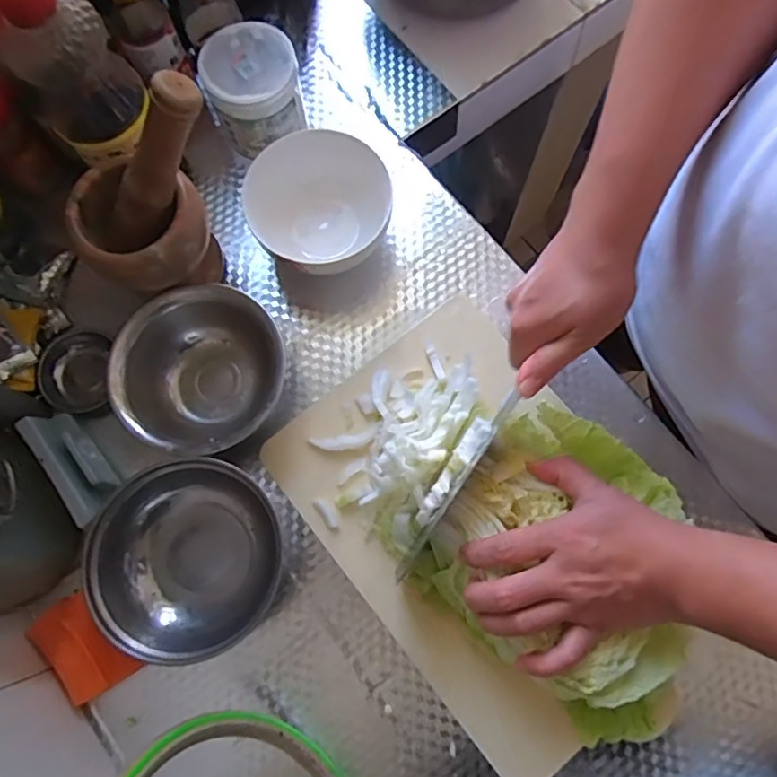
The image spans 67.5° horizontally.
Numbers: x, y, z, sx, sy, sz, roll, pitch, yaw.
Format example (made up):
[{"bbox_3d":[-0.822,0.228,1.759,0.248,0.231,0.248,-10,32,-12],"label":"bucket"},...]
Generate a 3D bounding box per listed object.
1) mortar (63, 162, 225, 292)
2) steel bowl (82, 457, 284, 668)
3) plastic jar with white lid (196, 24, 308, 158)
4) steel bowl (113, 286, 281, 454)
[{"bbox_3d":[-0.198,-0.126,0.499,0.098,0.115,0.093,0,75,0],"label":"mortar"},{"bbox_3d":[-0.156,0.132,0.458,0.130,0.066,0.142,0,75,0],"label":"steel bowl"},{"bbox_3d":[-0.122,-0.270,0.543,0.080,0.092,0.075,0,75,0],"label":"plastic jar with white lid"},{"bbox_3d":[-0.158,-0.014,0.496,0.133,0.065,0.141,0,75,0],"label":"steel bowl"}]

